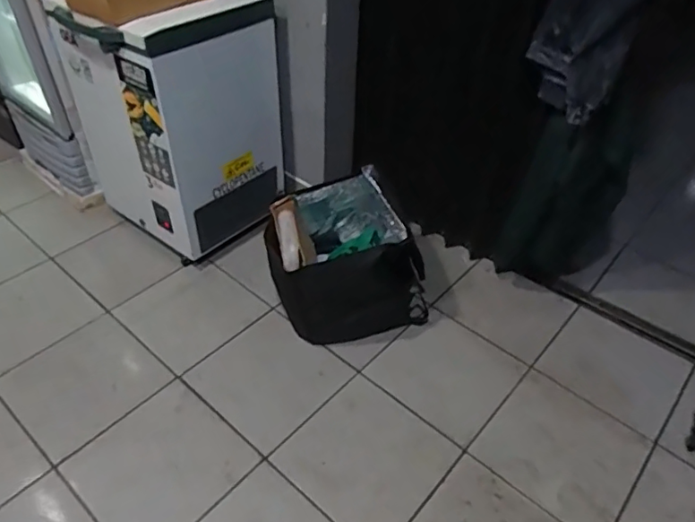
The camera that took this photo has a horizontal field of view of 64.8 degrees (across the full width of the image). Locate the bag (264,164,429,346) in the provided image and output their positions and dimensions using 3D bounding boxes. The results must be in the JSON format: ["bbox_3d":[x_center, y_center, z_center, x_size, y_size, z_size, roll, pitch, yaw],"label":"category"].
[{"bbox_3d":[-0.010,-0.011,1.842,0.504,0.404,0.365,-8,45,-16],"label":"bag"}]

